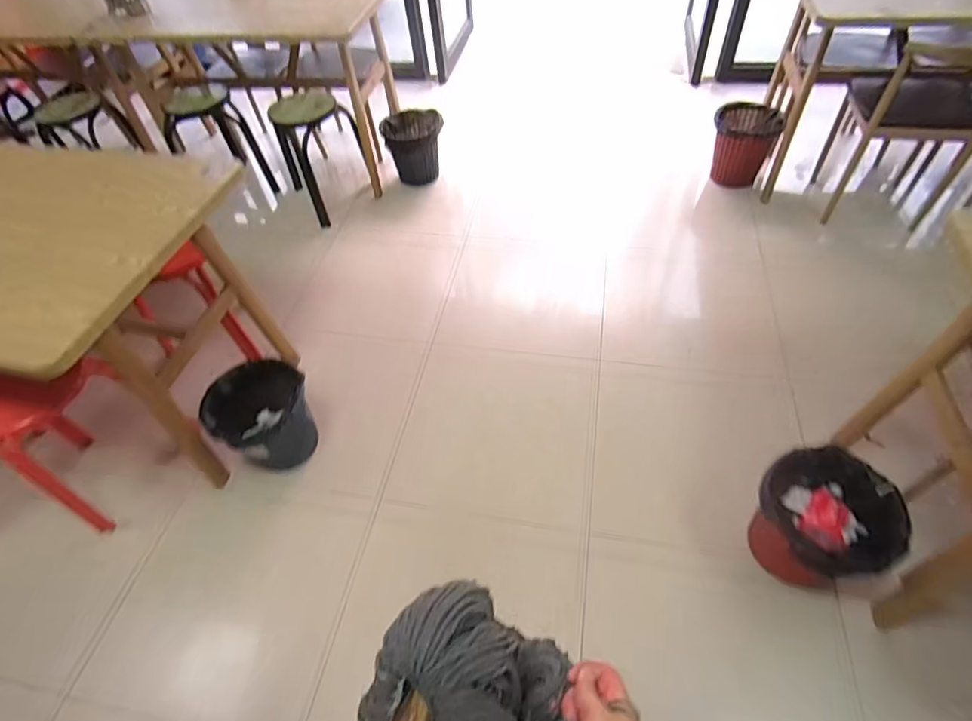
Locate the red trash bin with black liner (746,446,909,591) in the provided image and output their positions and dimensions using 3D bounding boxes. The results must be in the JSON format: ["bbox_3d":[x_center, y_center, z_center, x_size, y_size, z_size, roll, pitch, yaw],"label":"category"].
[{"bbox_3d":[0.748,0.359,1.154,0.245,0.251,0.265,-3,50,4],"label":"red trash bin with black liner"}]

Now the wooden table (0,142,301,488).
[{"bbox_3d":[-1.333,-0.231,1.303,1.459,0.664,0.672,13,58,-3],"label":"wooden table"}]

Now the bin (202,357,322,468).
[{"bbox_3d":[-0.635,0.171,1.512,0.261,0.281,0.269,29,59,26],"label":"bin"}]

